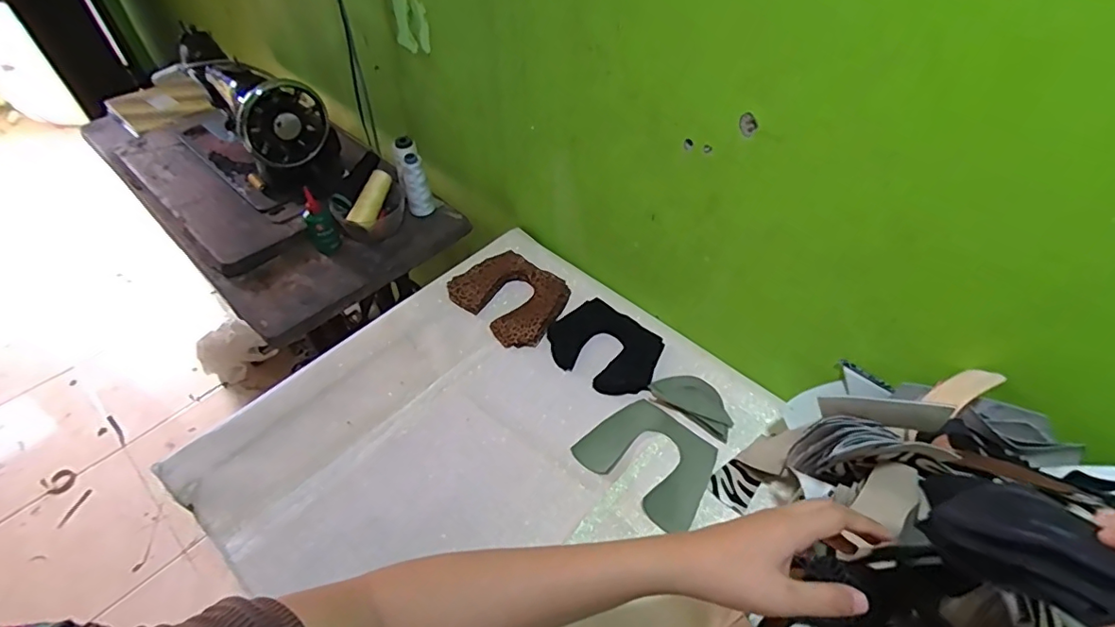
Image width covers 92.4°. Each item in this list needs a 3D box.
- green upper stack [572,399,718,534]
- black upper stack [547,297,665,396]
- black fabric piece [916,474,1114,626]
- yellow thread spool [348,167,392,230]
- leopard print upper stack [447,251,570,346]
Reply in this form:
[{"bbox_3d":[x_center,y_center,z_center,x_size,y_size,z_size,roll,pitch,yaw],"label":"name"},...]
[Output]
[{"bbox_3d":[0.116,0.176,0.661,0.156,0.008,0.127,34,56,25],"label":"green upper stack"},{"bbox_3d":[0.068,0.047,0.772,0.161,0.017,0.122,30,55,23],"label":"black upper stack"},{"bbox_3d":[0.218,0.108,0.246,0.084,0.022,0.044,17,72,47],"label":"black fabric piece"},{"bbox_3d":[-0.315,-0.194,0.917,0.035,0.039,0.118,15,69,12],"label":"yellow thread spool"},{"bbox_3d":[-0.071,-0.028,0.831,0.162,0.031,0.142,29,54,22],"label":"leopard print upper stack"}]

